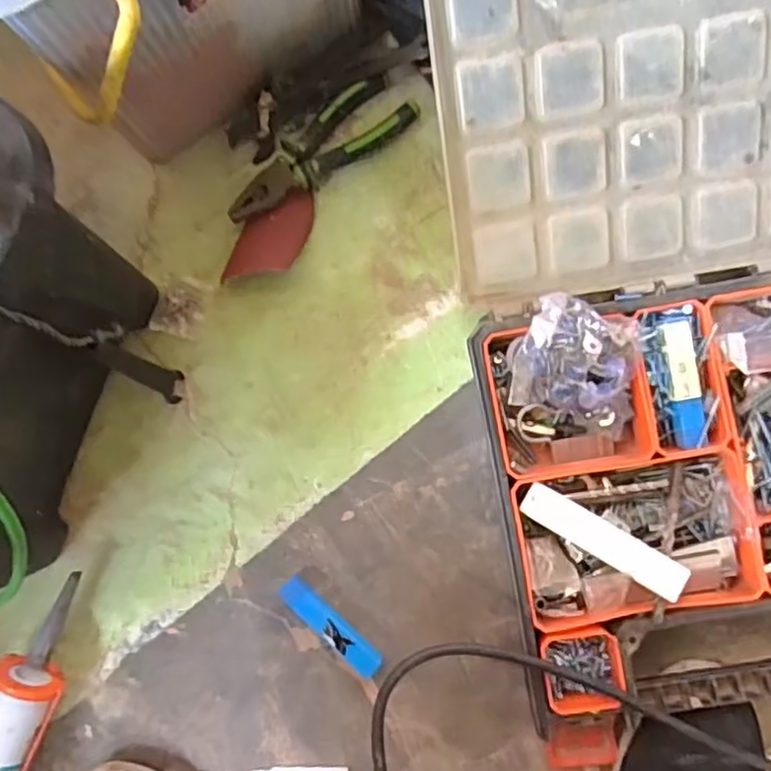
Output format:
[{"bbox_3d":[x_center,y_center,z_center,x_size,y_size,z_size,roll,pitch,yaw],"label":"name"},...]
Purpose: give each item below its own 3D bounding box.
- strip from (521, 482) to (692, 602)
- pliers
[{"bbox_3d":[0.154,0.110,0.480,0.118,0.006,0.025,31,88,19],"label":"strip"},{"bbox_3d":[-0.057,-0.193,0.560,0.170,0.025,0.049,-35,84,0],"label":"pliers"}]

